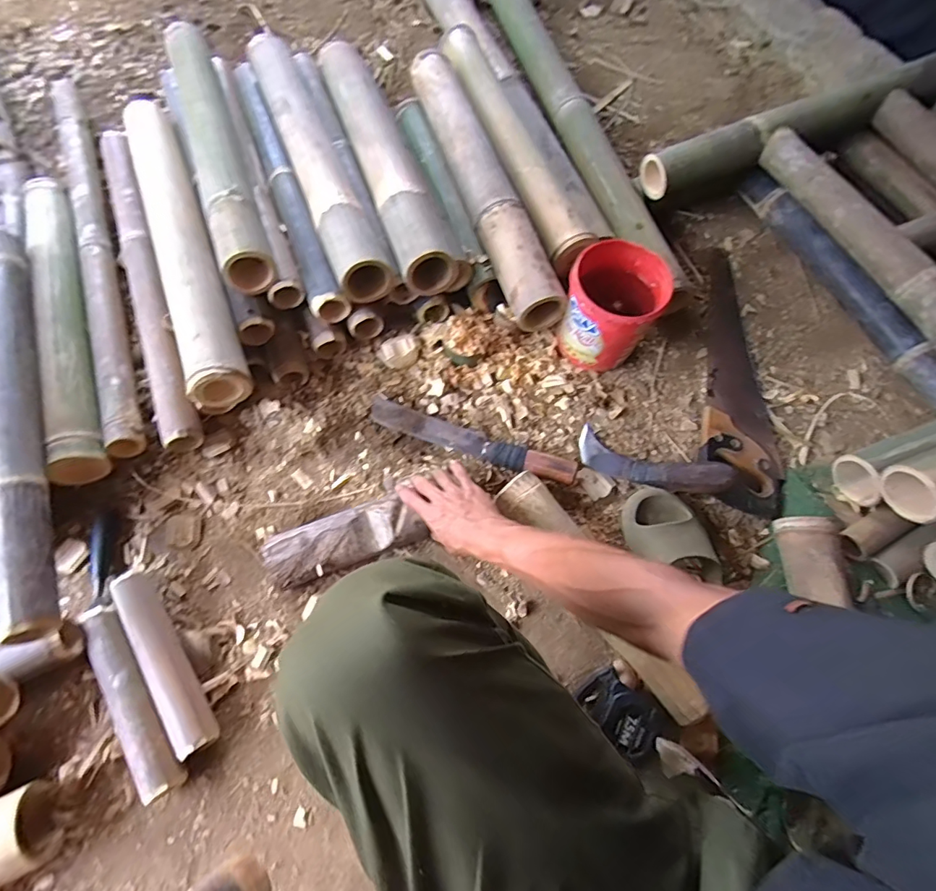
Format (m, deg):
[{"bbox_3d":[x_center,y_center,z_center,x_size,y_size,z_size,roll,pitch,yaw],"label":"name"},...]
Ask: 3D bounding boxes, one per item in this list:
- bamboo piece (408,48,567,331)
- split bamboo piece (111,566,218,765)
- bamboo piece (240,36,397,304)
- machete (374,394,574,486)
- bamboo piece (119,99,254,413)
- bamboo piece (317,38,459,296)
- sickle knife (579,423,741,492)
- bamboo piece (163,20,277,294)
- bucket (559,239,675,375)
[{"bbox_3d":[0.021,-0.475,0.862,0.089,0.087,0.607,-16,68,-8],"label":"bamboo piece"},{"bbox_3d":[-0.386,0.270,0.626,0.048,0.042,0.240,-33,72,-13],"label":"split bamboo piece"},{"bbox_3d":[-0.264,-0.495,0.831,0.082,0.070,0.587,-21,69,-10],"label":"bamboo piece"},{"bbox_3d":[0.003,-0.009,0.751,0.325,0.035,0.049,17,69,6],"label":"machete"},{"bbox_3d":[-0.457,-0.331,0.772,0.092,0.066,0.606,-20,69,-9],"label":"bamboo piece"},{"bbox_3d":[-0.151,-0.514,0.840,0.088,0.074,0.584,-18,68,-8],"label":"bamboo piece"},{"bbox_3d":[0.270,0.027,0.726,0.223,0.025,0.064,15,67,28],"label":"sickle knife"},{"bbox_3d":[-0.421,-0.500,0.819,0.085,0.075,0.586,-20,68,-9],"label":"bamboo piece"},{"bbox_3d":[0.225,-0.215,0.779,0.139,0.151,0.142,0,68,-1],"label":"bucket"}]

